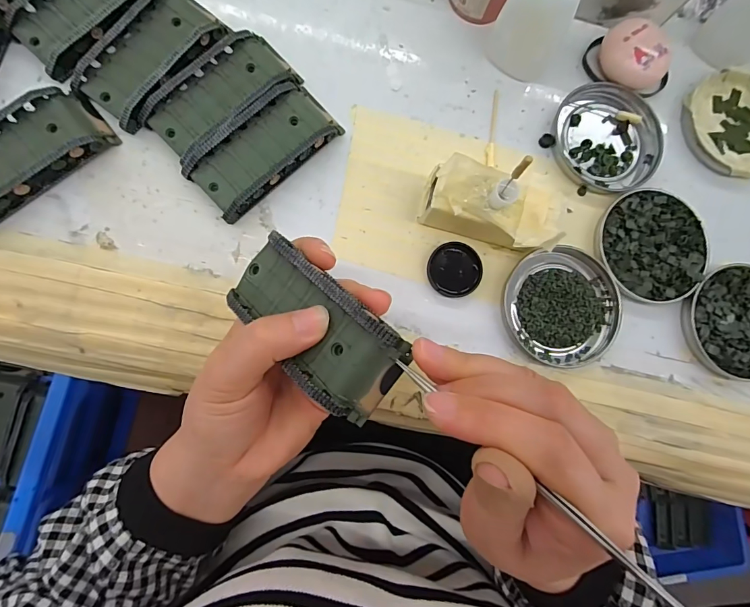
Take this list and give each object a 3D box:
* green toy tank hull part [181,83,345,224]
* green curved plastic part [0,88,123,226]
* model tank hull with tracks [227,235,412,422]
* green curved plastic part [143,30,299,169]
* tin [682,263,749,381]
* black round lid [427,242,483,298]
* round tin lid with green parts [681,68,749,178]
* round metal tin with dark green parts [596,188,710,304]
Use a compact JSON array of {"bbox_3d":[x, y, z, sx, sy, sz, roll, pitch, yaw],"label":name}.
[{"bbox_3d":[-0.070,-0.099,0.259,0.095,0.018,0.044,-44,89,-9],"label":"green toy tank hull part"},{"bbox_3d":[-0.212,-0.090,0.243,0.098,0.018,0.044,-40,88,-9],"label":"green curved plastic part"},{"bbox_3d":[-0.030,0.008,0.189,0.095,0.019,0.044,40,97,27],"label":"model tank hull with tracks"},{"bbox_3d":[-0.098,-0.134,0.260,0.096,0.019,0.046,-42,89,-9],"label":"green curved plastic part"},{"bbox_3d":[0.253,0.013,0.281,0.077,0.010,0.076,1,83,-6],"label":"tin"},{"bbox_3d":[0.052,-0.022,0.267,0.035,0.007,0.035,1,83,-6],"label":"black round lid"},{"bbox_3d":[0.269,-0.134,0.301,0.078,0.011,0.077,1,83,-6],"label":"round tin lid with green parts"},{"bbox_3d":[0.193,-0.040,0.281,0.076,0.008,0.076,1,83,-6],"label":"round metal tin with dark green parts"}]

